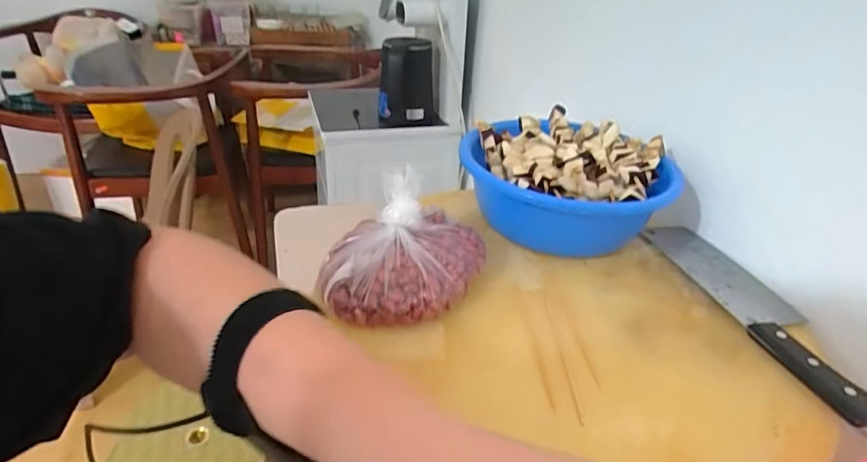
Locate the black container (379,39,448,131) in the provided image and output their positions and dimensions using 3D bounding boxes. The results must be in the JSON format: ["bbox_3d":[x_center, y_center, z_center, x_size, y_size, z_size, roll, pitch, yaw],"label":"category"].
[{"bbox_3d":[-0.050,-0.325,1.100,0.133,0.174,0.083,1,30,-5],"label":"black container"}]

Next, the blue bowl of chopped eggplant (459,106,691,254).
[{"bbox_3d":[0.131,-0.047,0.521,0.196,0.105,0.177,3,30,-2],"label":"blue bowl of chopped eggplant"}]

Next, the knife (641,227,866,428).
[{"bbox_3d":[0.282,0.060,0.442,0.063,0.019,0.261,-3,31,-12],"label":"knife"}]

